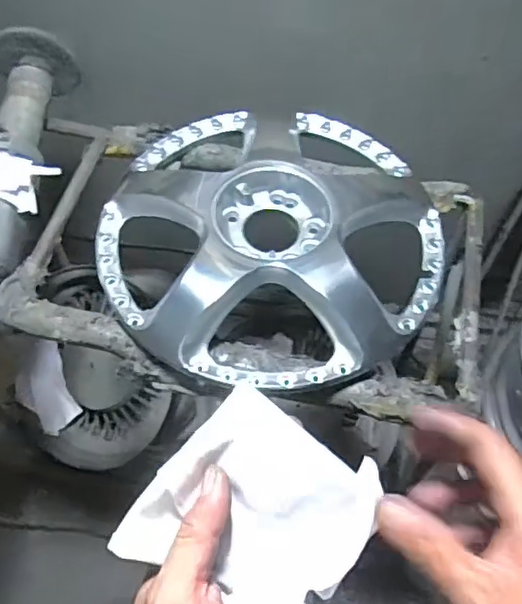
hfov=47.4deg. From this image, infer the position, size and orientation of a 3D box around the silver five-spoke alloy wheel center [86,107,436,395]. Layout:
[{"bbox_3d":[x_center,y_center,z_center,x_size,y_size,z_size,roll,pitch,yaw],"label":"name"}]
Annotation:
[{"bbox_3d":[0.013,-0.089,0.774,0.434,0.079,0.424,3,59,1],"label":"silver five-spoke alloy wheel center"}]

